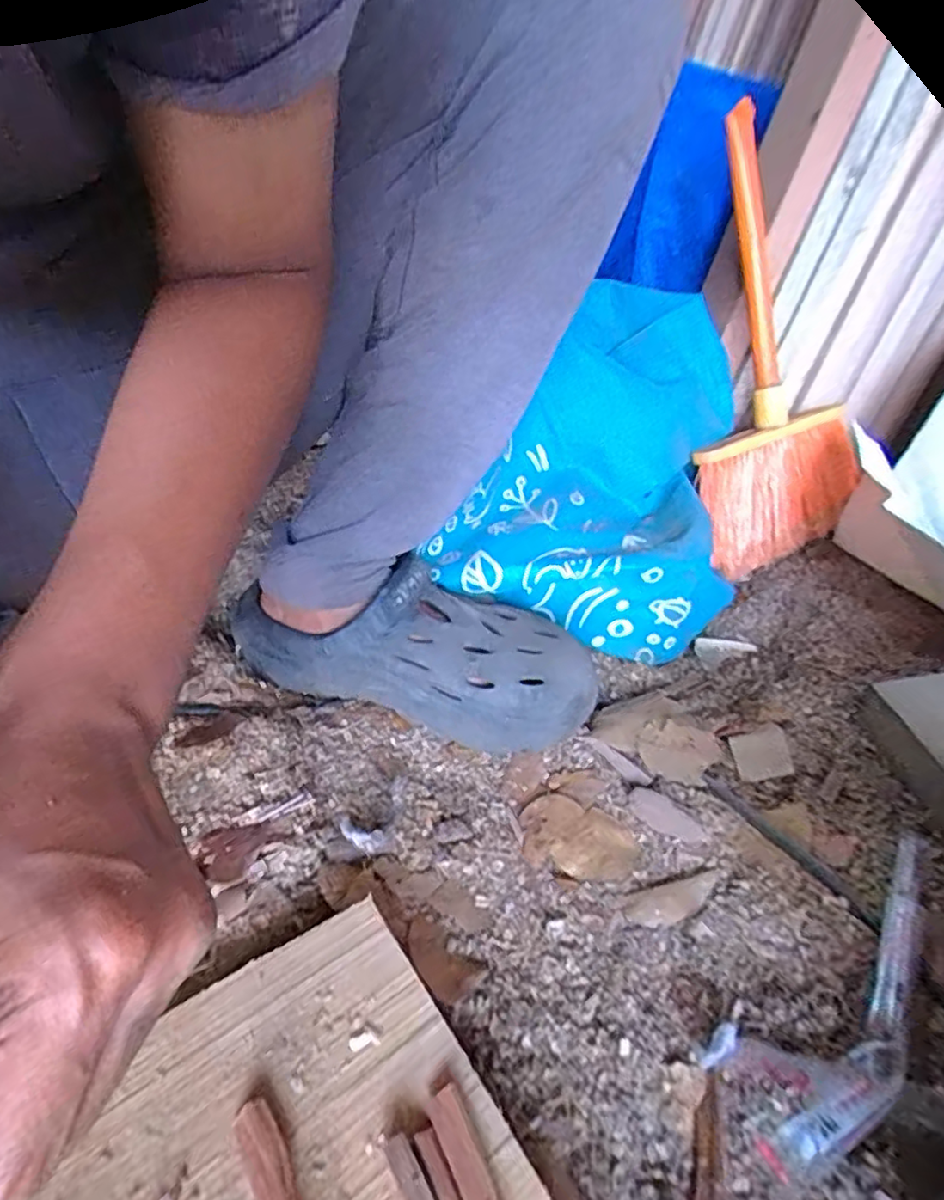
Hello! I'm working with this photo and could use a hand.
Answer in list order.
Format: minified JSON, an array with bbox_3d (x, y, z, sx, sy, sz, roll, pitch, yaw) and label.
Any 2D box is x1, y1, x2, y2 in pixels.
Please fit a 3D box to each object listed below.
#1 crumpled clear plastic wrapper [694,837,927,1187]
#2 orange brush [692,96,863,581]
[{"bbox_3d":[0.194,0.188,0.307,0.189,0.027,0.059,-17,42,-30],"label":"crumpled clear plastic wrapper"},{"bbox_3d":[0.285,-0.241,0.608,0.206,0.405,0.070,-21,16,-34],"label":"orange brush"}]

